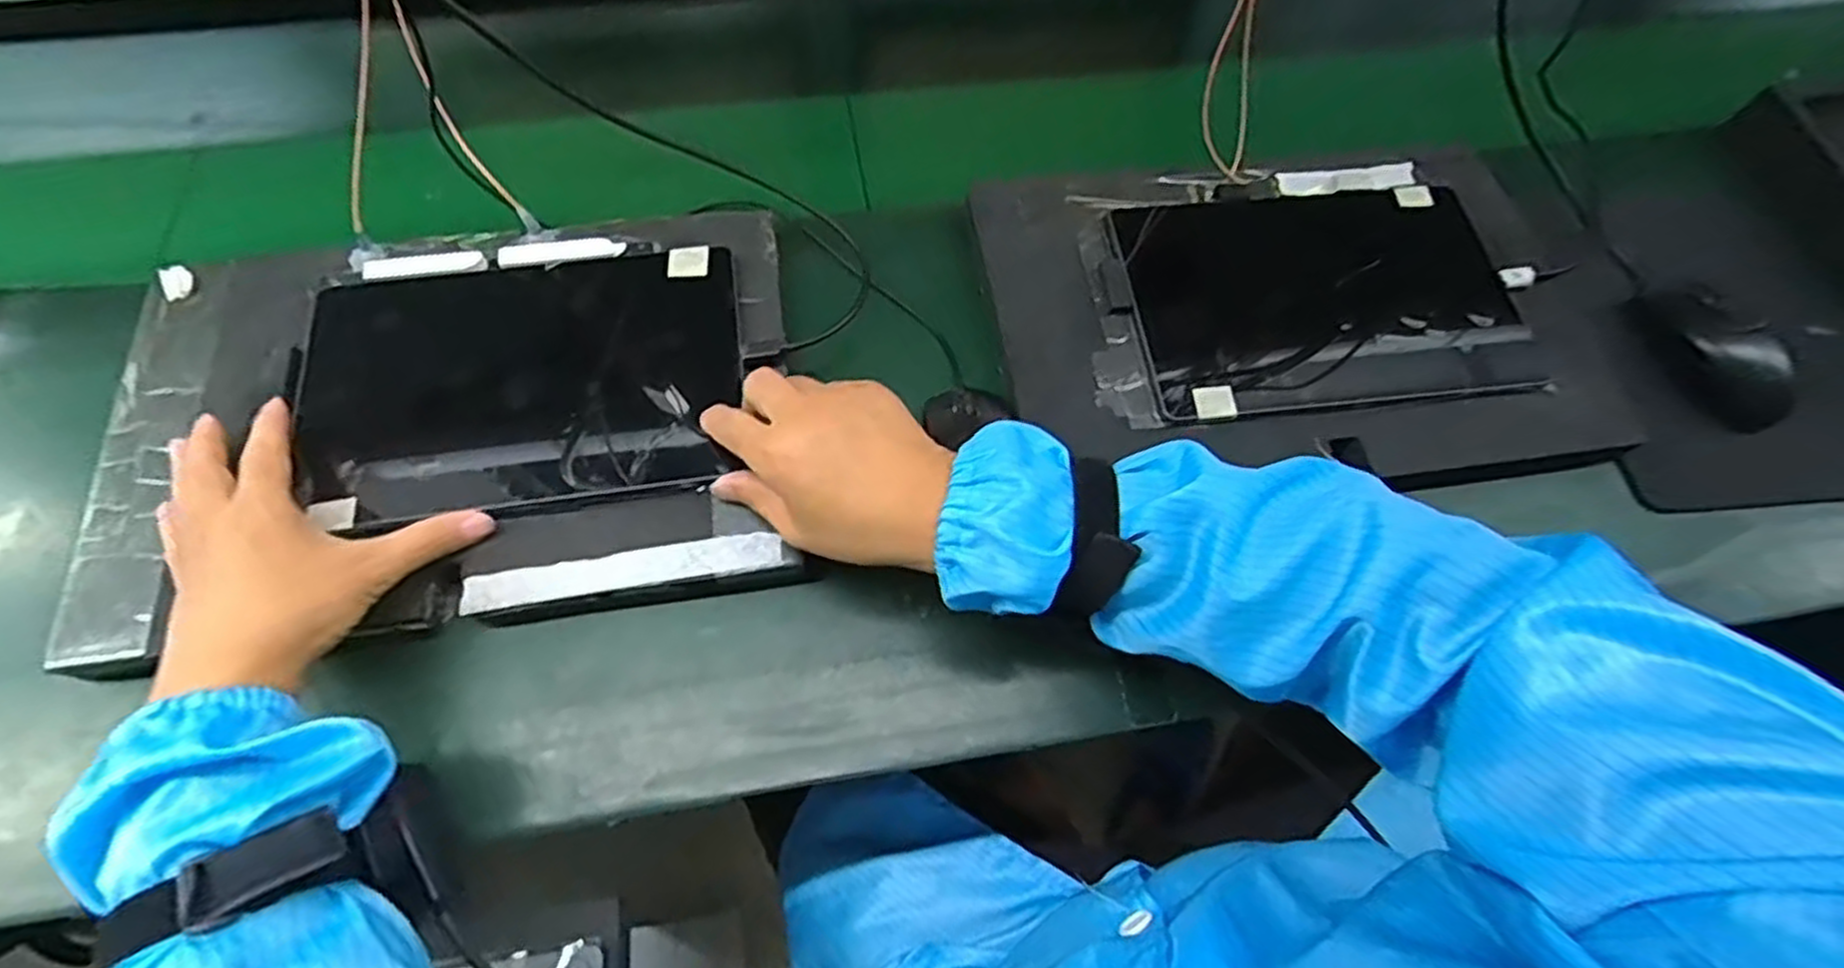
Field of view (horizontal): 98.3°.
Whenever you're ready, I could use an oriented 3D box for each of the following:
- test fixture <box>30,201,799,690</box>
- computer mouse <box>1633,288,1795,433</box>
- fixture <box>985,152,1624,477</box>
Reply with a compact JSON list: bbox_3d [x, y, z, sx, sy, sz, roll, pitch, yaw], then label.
[{"bbox_3d":[-0.275,-0.047,0.471,0.380,0.043,0.259,-7,64,-6],"label":"test fixture"},{"bbox_3d":[0.562,-0.093,0.565,0.071,0.041,0.118,-33,69,-17],"label":"computer mouse"},{"bbox_3d":[0.251,-0.115,0.553,0.400,0.052,0.270,-7,61,-7],"label":"fixture"}]

